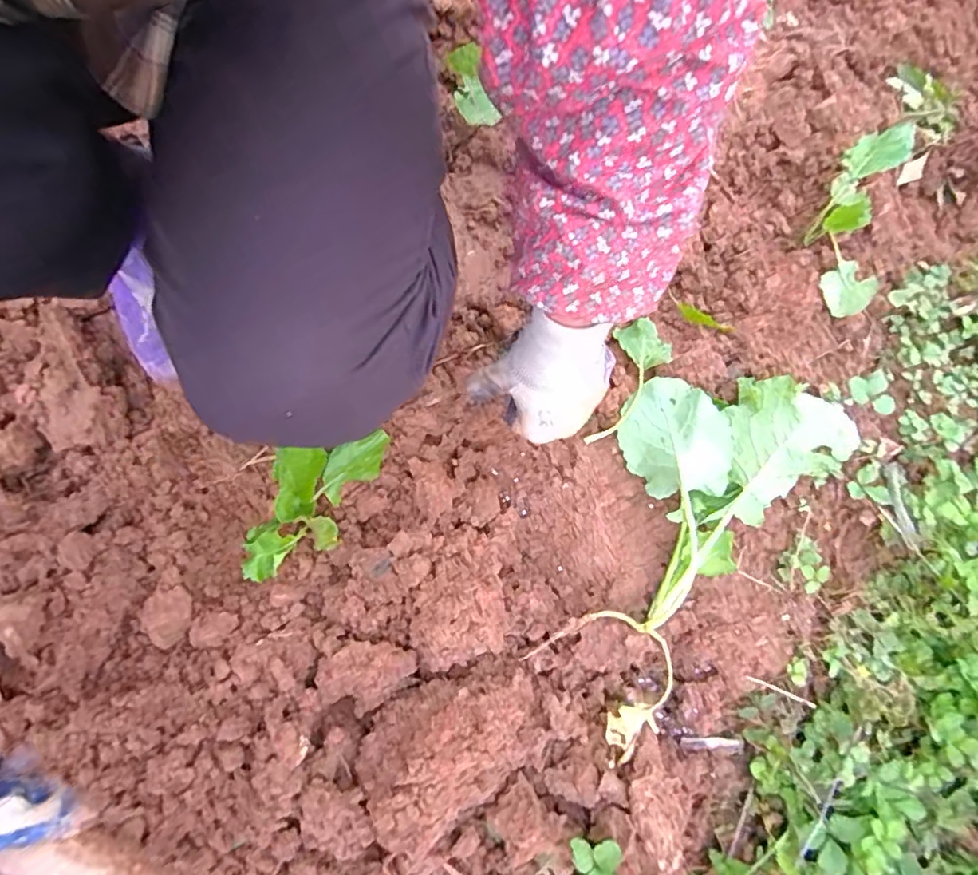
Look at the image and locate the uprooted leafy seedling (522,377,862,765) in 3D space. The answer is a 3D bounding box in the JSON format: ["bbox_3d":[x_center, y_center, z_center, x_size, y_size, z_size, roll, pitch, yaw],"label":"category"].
[{"bbox_3d":[0.143,0.079,0.490,0.158,0.080,0.310,34,79,9],"label":"uprooted leafy seedling"}]

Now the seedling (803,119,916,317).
[{"bbox_3d":[0.368,-0.214,0.599,0.053,0.081,0.178,7,99,3],"label":"seedling"}]

